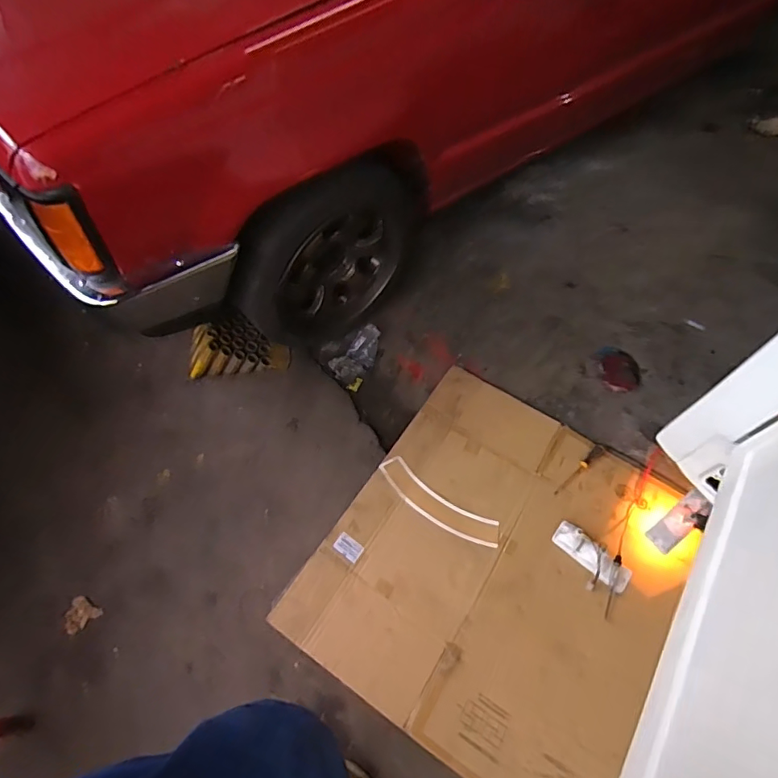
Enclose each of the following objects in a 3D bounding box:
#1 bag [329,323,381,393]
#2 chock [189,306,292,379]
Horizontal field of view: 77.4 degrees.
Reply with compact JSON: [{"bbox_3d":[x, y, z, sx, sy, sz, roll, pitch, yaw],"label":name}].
[{"bbox_3d":[-0.108,-0.125,1.696,0.127,0.047,0.251,28,59,11],"label":"bag"},{"bbox_3d":[-0.489,-0.151,1.587,0.318,0.167,0.150,-3,58,-8],"label":"chock"}]

